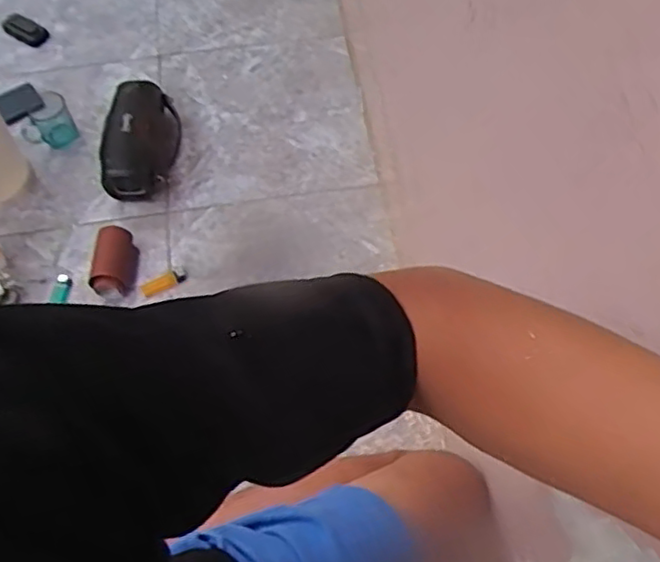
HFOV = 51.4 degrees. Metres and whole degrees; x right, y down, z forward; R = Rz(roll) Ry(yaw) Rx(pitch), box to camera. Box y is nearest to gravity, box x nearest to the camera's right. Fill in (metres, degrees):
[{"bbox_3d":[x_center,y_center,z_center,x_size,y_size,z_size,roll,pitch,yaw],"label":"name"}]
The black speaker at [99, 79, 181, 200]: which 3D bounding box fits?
[{"bbox_3d":[-0.354,-0.272,1.278,0.127,0.095,0.210,-4,61,-2],"label":"black speaker"}]

